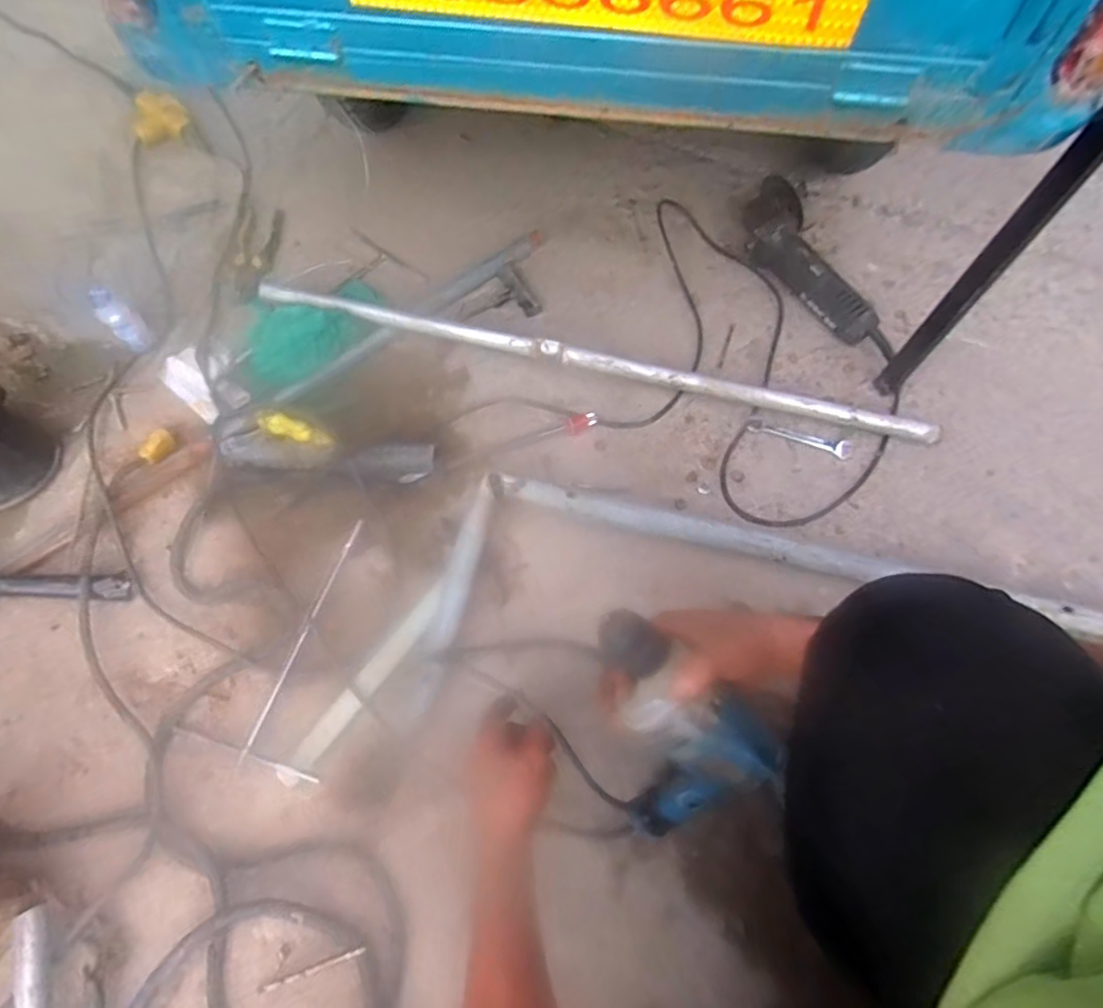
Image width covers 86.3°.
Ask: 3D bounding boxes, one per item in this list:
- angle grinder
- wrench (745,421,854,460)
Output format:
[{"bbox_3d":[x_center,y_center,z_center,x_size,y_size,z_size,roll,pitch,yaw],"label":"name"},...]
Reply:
[{"bbox_3d":[0.377,-0.365,0.897,0.087,0.077,0.300,-21,68,-10],"label":"angle grinder"},{"bbox_3d":[0.340,-0.088,0.804,0.139,0.011,0.024,14,67,5],"label":"wrench"}]

